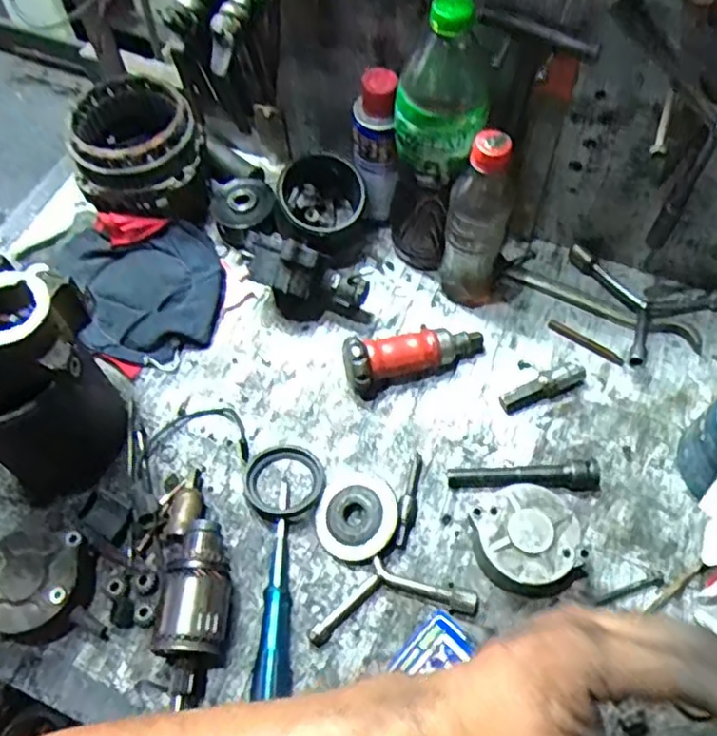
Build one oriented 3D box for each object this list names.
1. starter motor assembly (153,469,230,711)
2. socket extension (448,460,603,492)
[{"bbox_3d":[-0.127,0.165,0.527,0.048,0.048,0.175,-4,61,-2],"label":"starter motor assembly"},{"bbox_3d":[0.145,0.094,0.585,0.130,0.022,0.019,2,61,1],"label":"socket extension"}]

